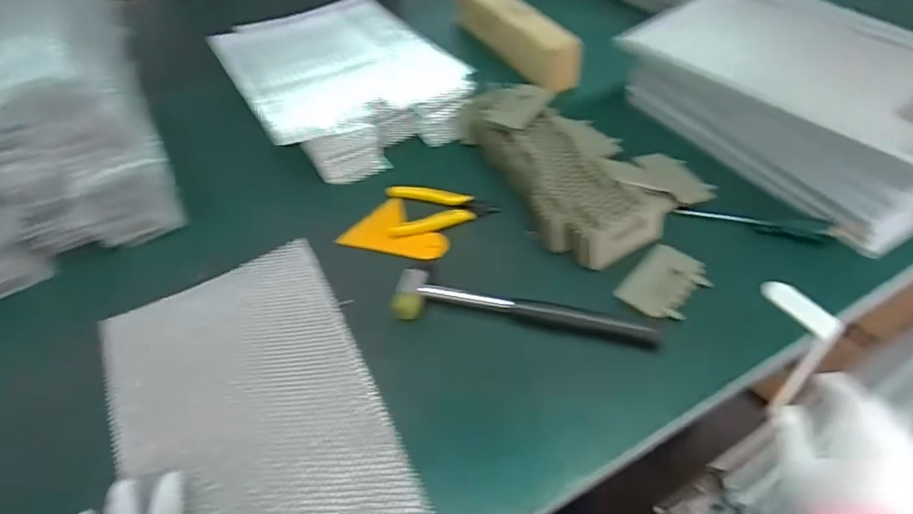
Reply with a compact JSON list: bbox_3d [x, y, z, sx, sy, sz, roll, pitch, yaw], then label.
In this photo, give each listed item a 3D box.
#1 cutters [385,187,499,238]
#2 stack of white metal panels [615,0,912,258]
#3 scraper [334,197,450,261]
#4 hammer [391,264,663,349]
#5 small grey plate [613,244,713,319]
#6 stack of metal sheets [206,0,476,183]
[{"bbox_3d":[-0.017,-0.059,0.604,0.117,0.009,0.090,-7,47,-2],"label":"cutters"},{"bbox_3d":[0.400,-0.187,0.617,0.238,0.098,0.356,-25,50,-17],"label":"stack of white metal panels"},{"bbox_3d":[-0.058,-0.027,0.575,0.103,0.004,0.089,22,53,23],"label":"scraper"},{"bbox_3d":[0.062,0.044,0.497,0.236,0.021,0.051,5,48,10],"label":"hammer"},{"bbox_3d":[0.194,0.026,0.505,0.058,0.012,0.083,34,58,31],"label":"small grey plate"},{"bbox_3d":[-0.164,-0.245,0.750,0.250,0.070,0.353,-26,51,-18],"label":"stack of metal sheets"}]

